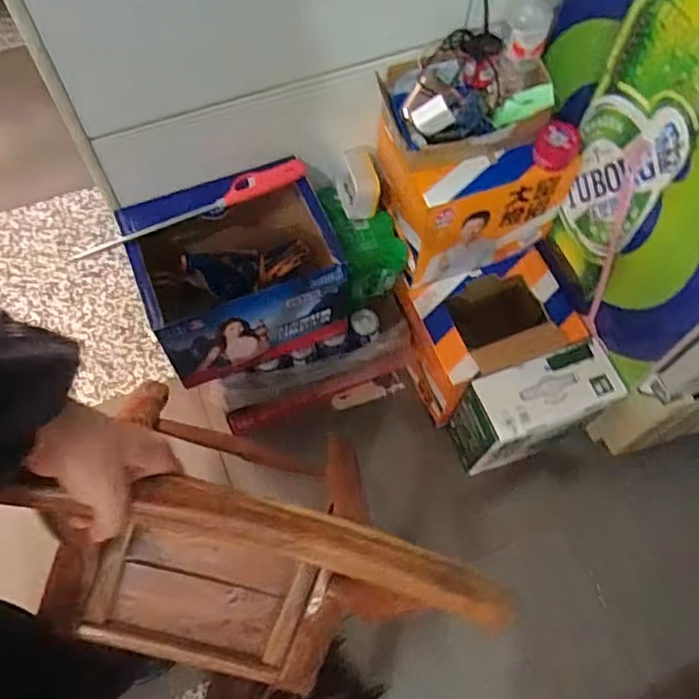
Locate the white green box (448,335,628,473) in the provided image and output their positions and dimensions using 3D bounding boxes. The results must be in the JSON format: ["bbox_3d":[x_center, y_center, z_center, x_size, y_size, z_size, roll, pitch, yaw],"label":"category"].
[{"bbox_3d":[0.350,0.122,1.197,0.268,0.236,0.126,-16,66,-10],"label":"white green box"}]

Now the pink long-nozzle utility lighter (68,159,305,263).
[{"bbox_3d":[-0.249,-0.227,0.976,0.391,0.025,0.042,-24,67,-13],"label":"pink long-nozzle utility lighter"}]

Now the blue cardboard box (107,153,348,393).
[{"bbox_3d":[-0.185,-0.134,1.053,0.320,0.231,0.245,-20,67,-11],"label":"blue cardboard box"}]

